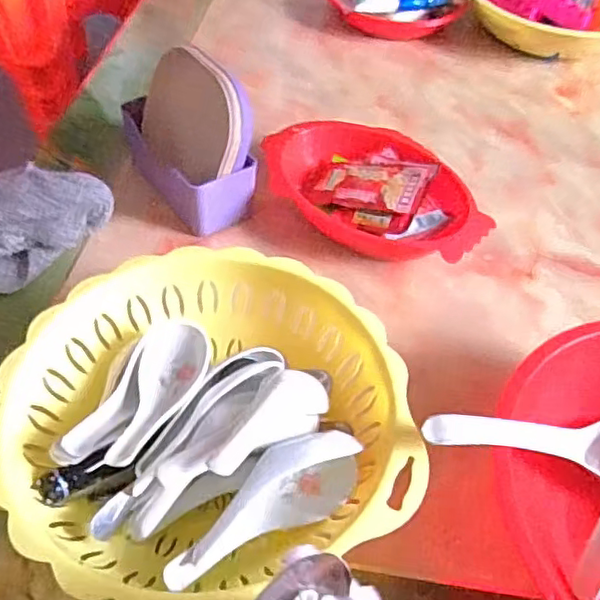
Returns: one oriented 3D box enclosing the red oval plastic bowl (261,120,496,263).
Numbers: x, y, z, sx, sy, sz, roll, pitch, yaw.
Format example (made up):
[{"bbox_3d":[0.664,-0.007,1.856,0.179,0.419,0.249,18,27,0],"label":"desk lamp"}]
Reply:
[{"bbox_3d":[0.071,-0.101,0.585,0.215,0.050,0.140,28,54,19],"label":"red oval plastic bowl"}]

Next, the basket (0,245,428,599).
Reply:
[{"bbox_3d":[-0.061,0.075,0.408,0.236,0.061,0.239,2,50,-2],"label":"basket"}]

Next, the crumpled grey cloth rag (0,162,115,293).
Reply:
[{"bbox_3d":[-0.237,-0.069,0.526,0.085,0.066,0.135,36,57,24],"label":"crumpled grey cloth rag"}]

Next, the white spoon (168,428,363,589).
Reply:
[{"bbox_3d":[-0.022,0.119,0.370,0.130,0.042,0.045,-22,55,-21],"label":"white spoon"}]

